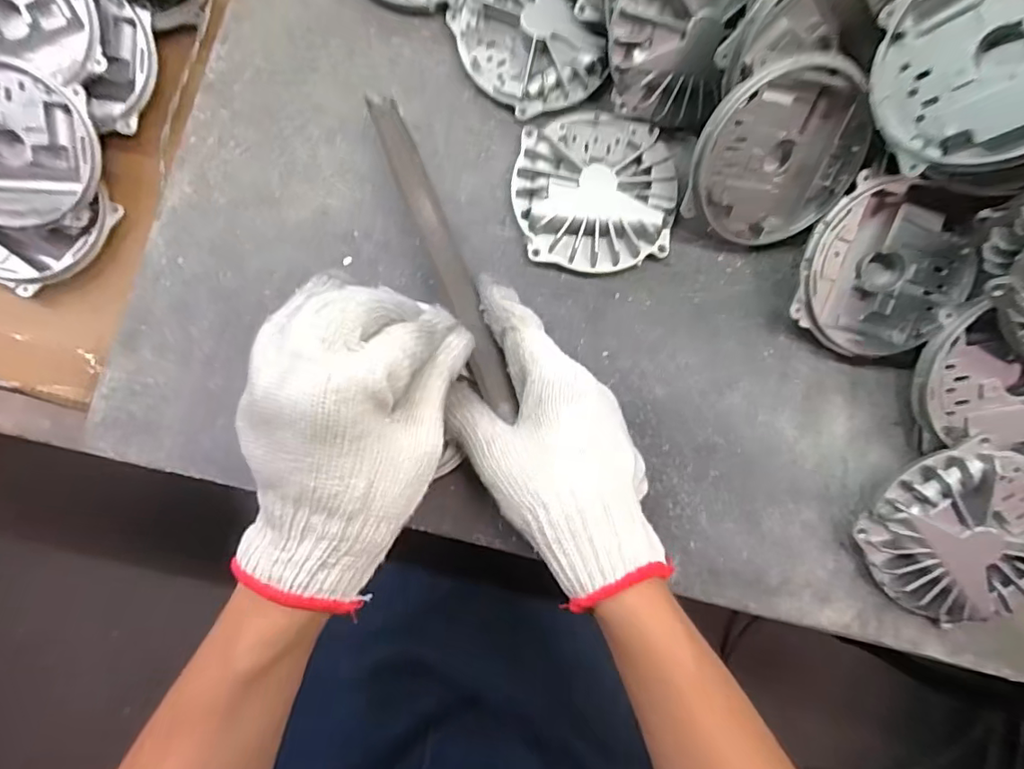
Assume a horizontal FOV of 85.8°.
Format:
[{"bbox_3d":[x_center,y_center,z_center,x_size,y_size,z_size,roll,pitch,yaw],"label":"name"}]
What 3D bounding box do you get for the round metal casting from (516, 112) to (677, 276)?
[{"bbox_3d":[0.055,-0.130,0.365,0.103,0.019,0.107,0,83,-2],"label":"round metal casting"}]

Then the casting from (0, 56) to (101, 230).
[{"bbox_3d":[-0.347,-0.166,0.384,0.105,0.028,0.104,-5,109,-14],"label":"casting"}]

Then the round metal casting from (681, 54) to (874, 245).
[{"bbox_3d":[0.162,-0.141,0.339,0.106,0.105,0.021,2,38,-15],"label":"round metal casting"}]

